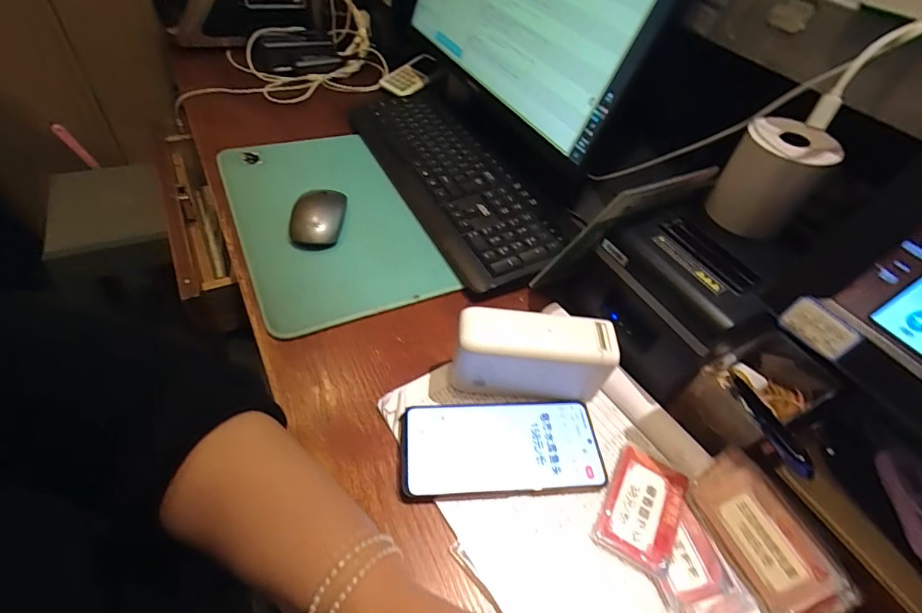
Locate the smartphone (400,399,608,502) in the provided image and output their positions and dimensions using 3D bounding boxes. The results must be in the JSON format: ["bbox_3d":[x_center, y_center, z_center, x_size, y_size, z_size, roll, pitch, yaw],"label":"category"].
[{"bbox_3d":[0.034,0.118,0.370,0.164,0.012,0.077,0,48,-9],"label":"smartphone"}]

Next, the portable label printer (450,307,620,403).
[{"bbox_3d":[0.059,0.045,0.388,0.133,0.076,0.047,6,48,-4],"label":"portable label printer"}]

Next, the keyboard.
[{"bbox_3d":[-0.025,-0.200,0.622,0.138,0.031,0.475,-16,53,-22],"label":"keyboard"}]

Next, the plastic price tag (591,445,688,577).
[{"bbox_3d":[0.143,0.156,0.346,0.053,0.006,0.084,29,50,17],"label":"plastic price tag"}]

